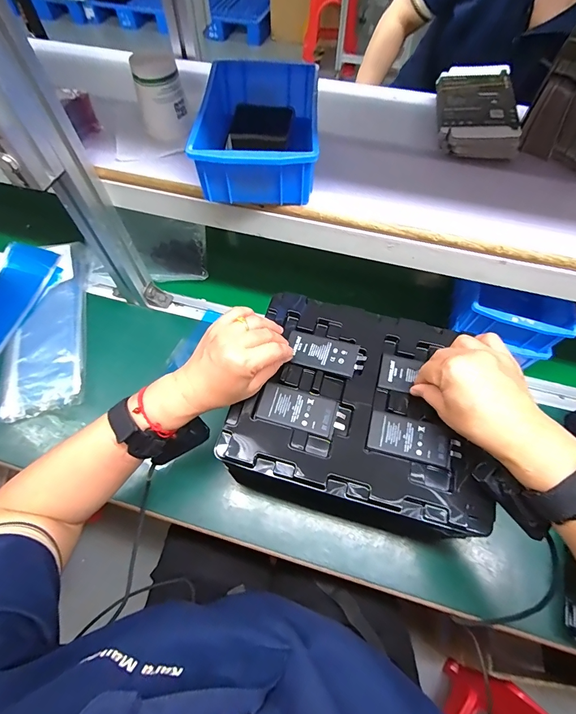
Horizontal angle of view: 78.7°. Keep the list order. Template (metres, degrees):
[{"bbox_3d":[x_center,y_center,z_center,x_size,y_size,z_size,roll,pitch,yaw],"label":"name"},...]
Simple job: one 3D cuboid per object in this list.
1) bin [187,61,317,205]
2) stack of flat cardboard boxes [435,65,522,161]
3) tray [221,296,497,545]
[{"bbox_3d":[-0.033,-0.268,0.419,0.124,0.064,0.191,2,60,1],"label":"bin"},{"bbox_3d":[0.244,-0.325,0.461,0.098,0.035,0.168,9,61,4],"label":"stack of flat cardboard boxes"},{"bbox_3d":[0.081,0.049,0.389,0.260,0.020,0.228,13,61,7],"label":"tray"}]

